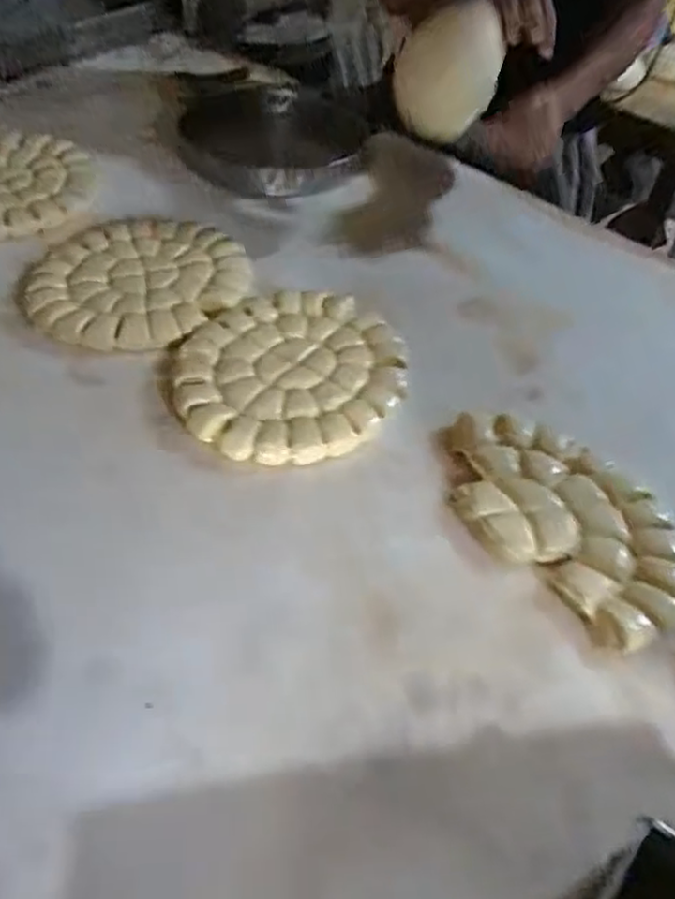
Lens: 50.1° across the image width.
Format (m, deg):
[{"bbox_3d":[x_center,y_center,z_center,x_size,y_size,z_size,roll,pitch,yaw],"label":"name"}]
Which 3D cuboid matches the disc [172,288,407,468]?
[{"bbox_3d":[-0.054,-0.091,0.842,0.256,0.034,0.287,19,47,13],"label":"disc"}]

